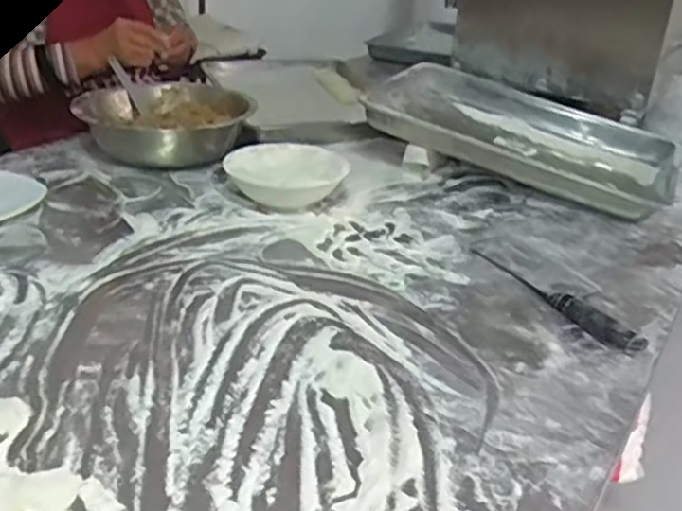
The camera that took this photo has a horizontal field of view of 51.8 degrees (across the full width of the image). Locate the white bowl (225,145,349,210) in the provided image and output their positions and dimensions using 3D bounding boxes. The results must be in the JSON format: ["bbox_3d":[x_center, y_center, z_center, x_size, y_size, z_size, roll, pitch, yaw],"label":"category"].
[{"bbox_3d":[-0.081,-0.111,1.032,0.166,0.063,0.166,-2,27,-10],"label":"white bowl"}]

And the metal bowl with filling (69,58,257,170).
[{"bbox_3d":[-0.298,-0.236,1.207,0.275,0.095,0.250,3,27,-1],"label":"metal bowl with filling"}]

